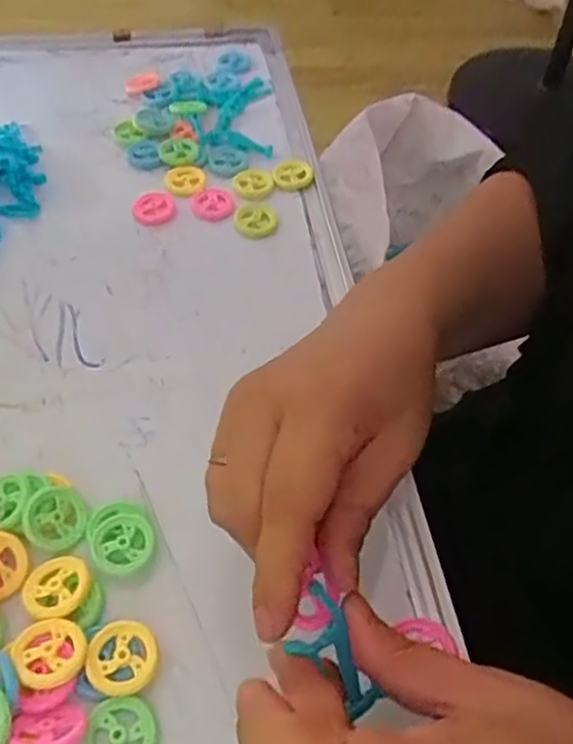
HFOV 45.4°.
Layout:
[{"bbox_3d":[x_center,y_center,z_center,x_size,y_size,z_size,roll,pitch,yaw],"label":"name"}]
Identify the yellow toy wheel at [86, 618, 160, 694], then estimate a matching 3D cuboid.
[{"bbox_3d":[-0.069,0.119,0.287,0.028,0.005,0.029,2,51,-3],"label":"yellow toy wheel"}]

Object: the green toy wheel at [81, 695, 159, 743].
[{"bbox_3d":[-0.066,0.145,0.272,0.028,0.005,0.030,2,51,-3],"label":"green toy wheel"}]

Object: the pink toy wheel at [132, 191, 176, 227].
[{"bbox_3d":[-0.092,-0.116,0.480,0.027,0.004,0.032,20,52,12],"label":"pink toy wheel"}]

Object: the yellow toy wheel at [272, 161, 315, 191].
[{"bbox_3d":[0.005,-0.145,0.505,0.030,0.005,0.030,2,51,-3],"label":"yellow toy wheel"}]

